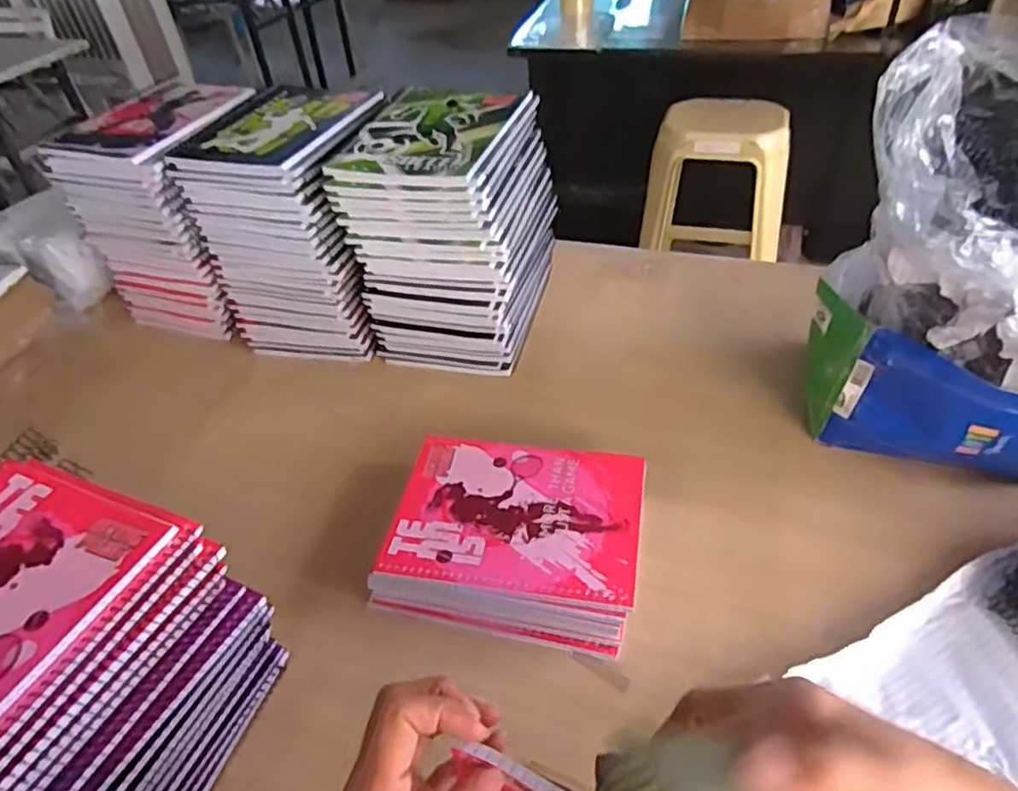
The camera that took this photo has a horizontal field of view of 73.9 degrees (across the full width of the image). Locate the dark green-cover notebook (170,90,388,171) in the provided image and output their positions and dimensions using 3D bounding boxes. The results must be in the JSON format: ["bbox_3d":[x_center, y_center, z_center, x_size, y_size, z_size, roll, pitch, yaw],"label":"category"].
[{"bbox_3d":[-0.241,-0.293,0.730,0.163,0.010,0.194,14,46,21],"label":"dark green-cover notebook"}]

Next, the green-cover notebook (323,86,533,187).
[{"bbox_3d":[-0.075,-0.265,0.674,0.150,0.012,0.196,8,44,15],"label":"green-cover notebook"}]

